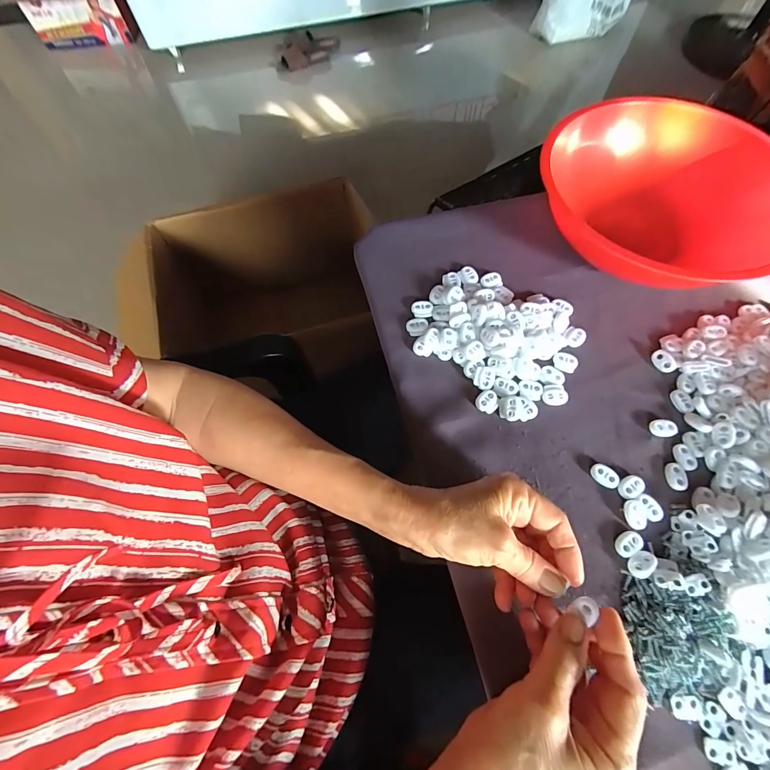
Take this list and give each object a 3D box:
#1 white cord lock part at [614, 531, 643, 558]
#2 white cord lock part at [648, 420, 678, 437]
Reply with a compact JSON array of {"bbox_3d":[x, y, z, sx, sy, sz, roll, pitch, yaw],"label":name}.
[{"bbox_3d":[0.189,0.123,0.294,0.022,0.005,0.015,-28,67,-12],"label":"white cord lock part"},{"bbox_3d":[0.244,0.038,0.331,0.022,0.007,0.014,2,64,1],"label":"white cord lock part"}]

